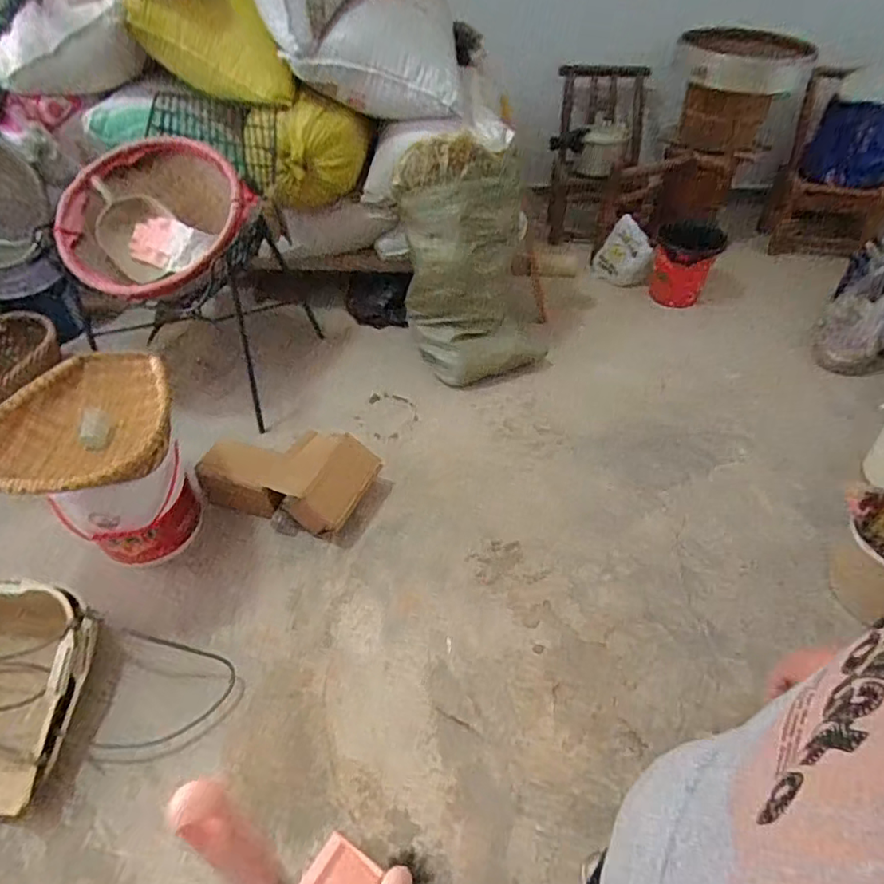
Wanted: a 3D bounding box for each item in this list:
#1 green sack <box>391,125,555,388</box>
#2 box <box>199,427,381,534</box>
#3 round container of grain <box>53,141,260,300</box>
[{"bbox_3d":[0.095,-0.535,1.784,0.453,0.650,0.378,-4,49,-7],"label":"green sack"},{"bbox_3d":[-0.393,0.084,1.514,0.413,0.142,0.234,16,49,10],"label":"box"},{"bbox_3d":[-0.763,-0.586,1.608,0.494,0.200,0.421,-27,80,-8],"label":"round container of grain"}]

